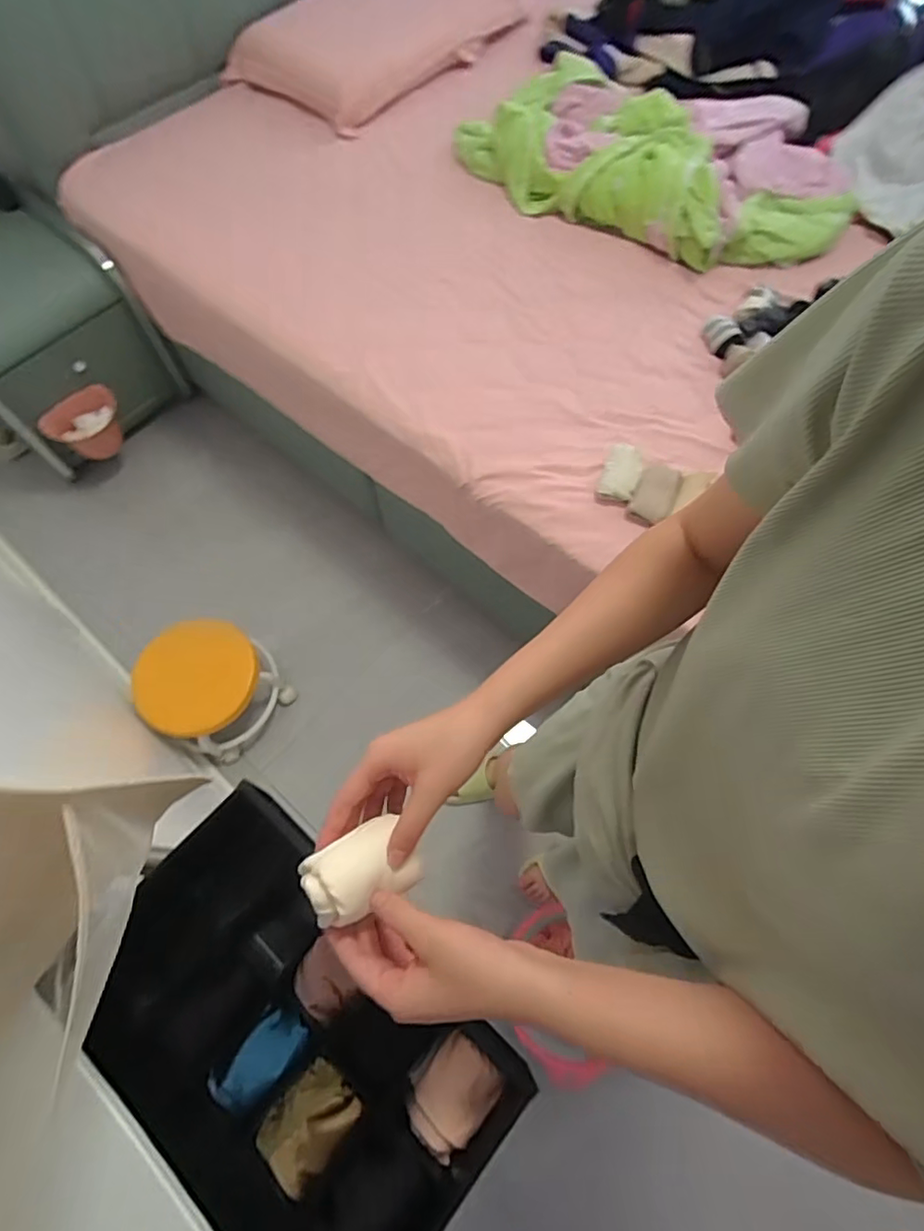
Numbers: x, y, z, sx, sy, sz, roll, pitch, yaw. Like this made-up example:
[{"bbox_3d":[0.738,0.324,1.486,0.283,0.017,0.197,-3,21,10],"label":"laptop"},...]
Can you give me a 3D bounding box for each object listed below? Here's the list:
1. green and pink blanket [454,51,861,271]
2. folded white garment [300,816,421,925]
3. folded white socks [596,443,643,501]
[{"bbox_3d":[0.433,-1.019,1.272,0.830,0.137,0.515,36,71,15],"label":"green and pink blanket"},{"bbox_3d":[-0.067,0.168,0.381,0.069,0.032,0.046,-21,49,-30],"label":"folded white garment"},{"bbox_3d":[0.269,-0.243,0.981,0.061,0.044,0.113,17,67,8],"label":"folded white socks"}]

